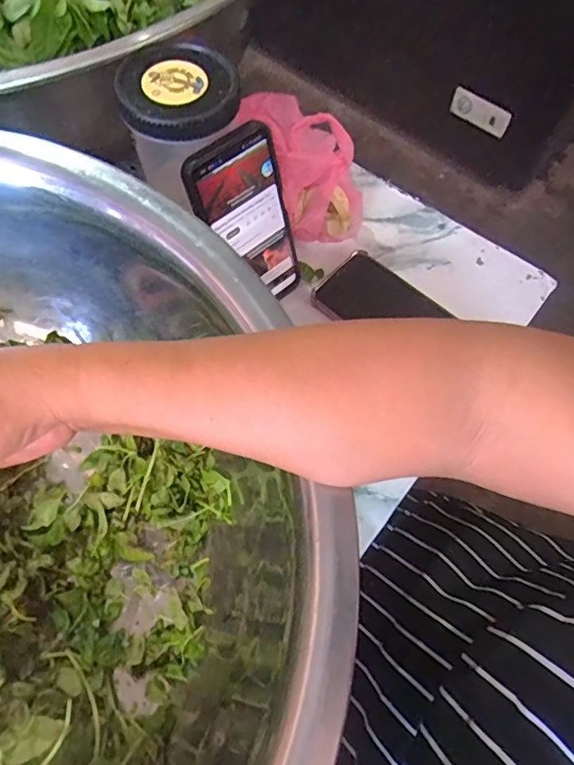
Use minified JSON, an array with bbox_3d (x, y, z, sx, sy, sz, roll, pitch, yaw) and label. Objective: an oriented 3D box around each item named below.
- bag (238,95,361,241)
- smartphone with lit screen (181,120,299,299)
[{"bbox_3d":[0.017,-0.208,0.507,0.085,0.080,0.139,-36,70,-16],"label":"bag"},{"bbox_3d":[-0.030,-0.133,0.457,0.077,0.171,0.016,-43,55,-12],"label":"smartphone with lit screen"}]

